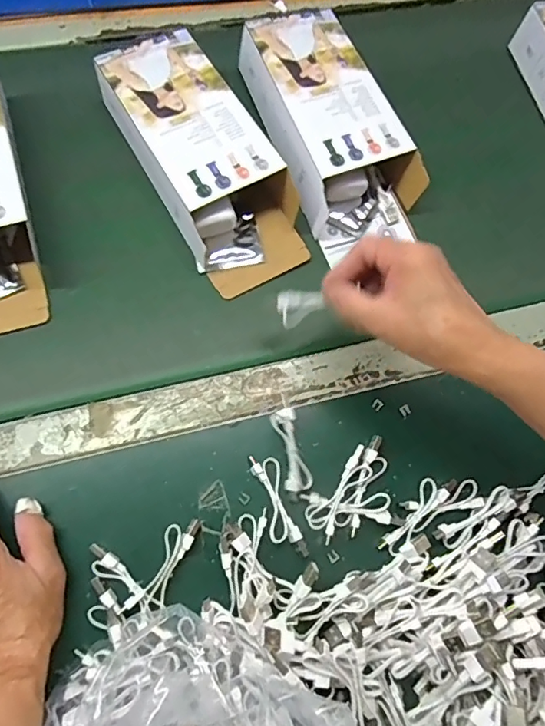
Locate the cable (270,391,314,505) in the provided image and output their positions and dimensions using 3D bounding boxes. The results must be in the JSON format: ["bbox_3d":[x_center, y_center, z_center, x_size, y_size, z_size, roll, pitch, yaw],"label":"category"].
[{"bbox_3d":[0.015,0.065,0.389,0.021,0.008,0.078,-12,88,-8],"label":"cable"}]

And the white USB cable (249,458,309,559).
[{"bbox_3d":[0.004,0.107,0.380,0.022,0.010,0.078,-15,70,-11],"label":"white USB cable"}]

